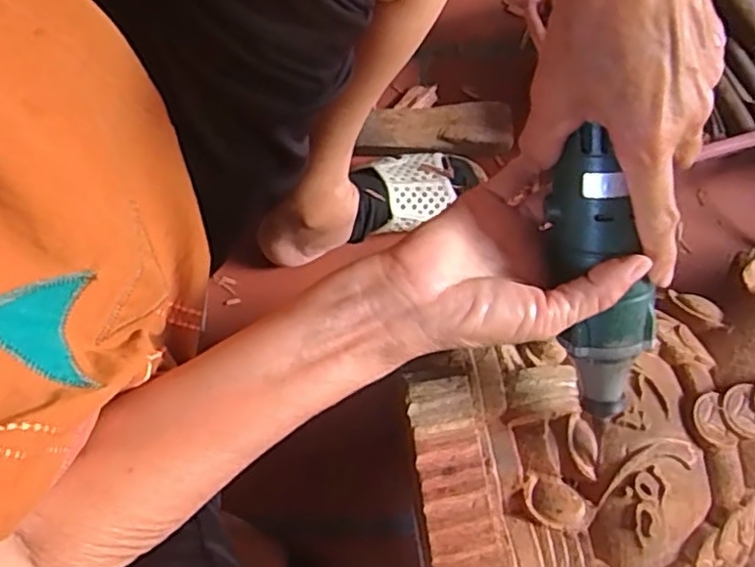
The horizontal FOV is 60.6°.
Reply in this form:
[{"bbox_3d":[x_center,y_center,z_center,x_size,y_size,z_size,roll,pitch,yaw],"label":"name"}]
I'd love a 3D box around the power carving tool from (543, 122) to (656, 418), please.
[{"bbox_3d":[0.118,0.000,0.348,0.042,0.042,0.163,-16,112,-3],"label":"power carving tool"}]

